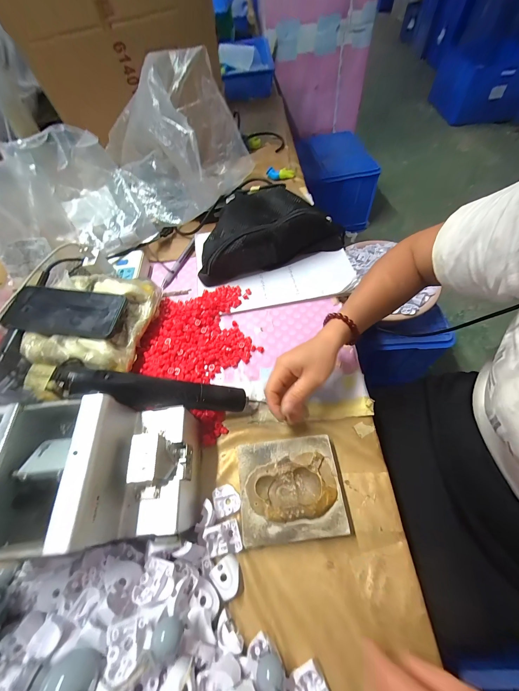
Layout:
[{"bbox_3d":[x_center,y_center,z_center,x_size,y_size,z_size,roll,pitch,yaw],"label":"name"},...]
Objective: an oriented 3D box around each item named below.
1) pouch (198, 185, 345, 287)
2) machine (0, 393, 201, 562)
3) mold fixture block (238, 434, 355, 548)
[{"bbox_3d":[0.011,-0.222,0.483,0.279,0.079,0.137,-17,61,-7],"label":"pouch"},{"bbox_3d":[-0.169,0.134,0.278,0.182,0.132,0.120,-6,61,-1],"label":"machine"},{"bbox_3d":[0.037,0.166,0.307,0.117,0.030,0.103,-6,61,-1],"label":"mold fixture block"}]

